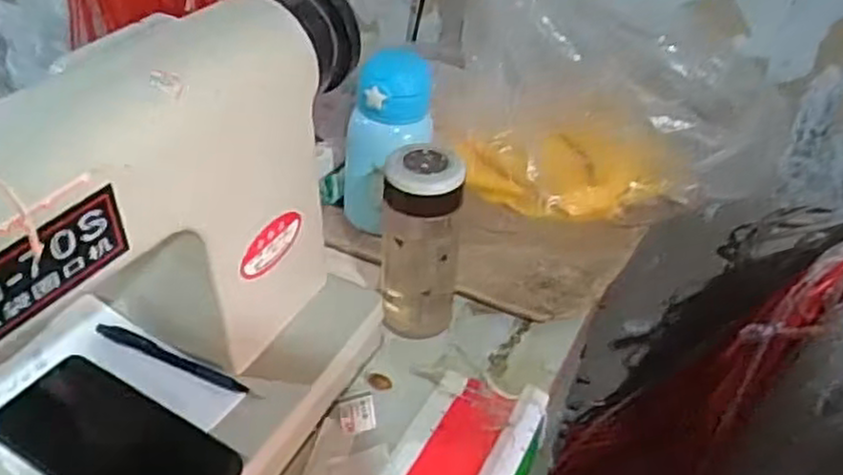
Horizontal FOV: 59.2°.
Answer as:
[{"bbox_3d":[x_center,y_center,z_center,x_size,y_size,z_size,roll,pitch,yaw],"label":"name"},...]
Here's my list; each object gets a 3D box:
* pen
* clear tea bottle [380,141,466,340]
[{"bbox_3d":[-0.187,0.094,0.565,0.138,0.016,0.012,16,41,15],"label":"pen"},{"bbox_3d":[-0.001,0.009,0.627,0.064,0.171,0.054,2,39,-1],"label":"clear tea bottle"}]

